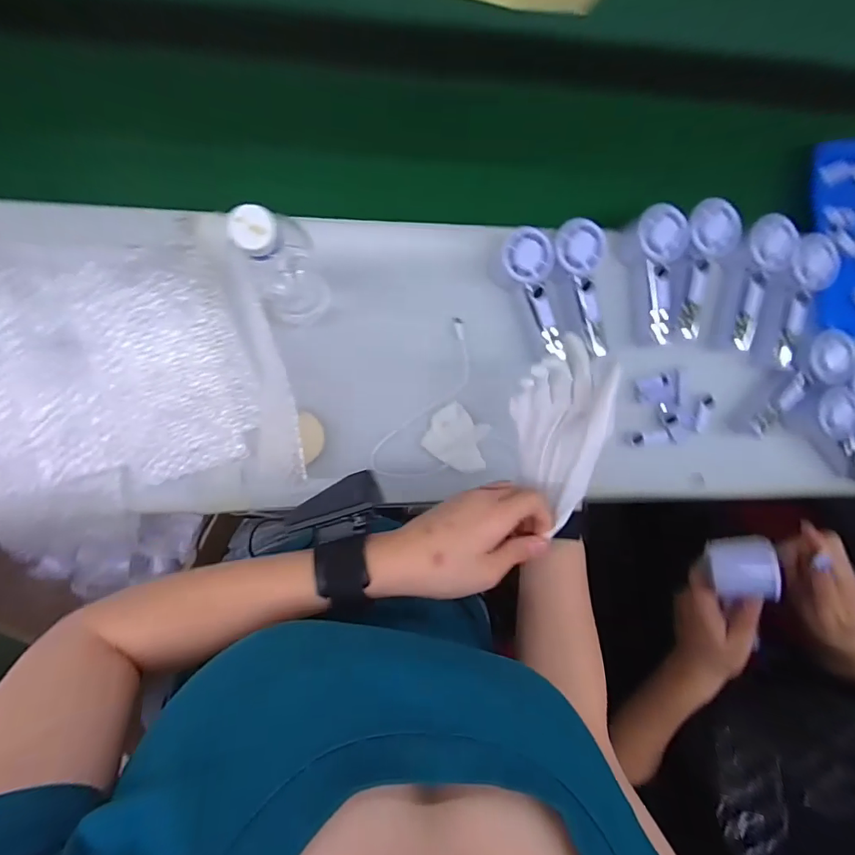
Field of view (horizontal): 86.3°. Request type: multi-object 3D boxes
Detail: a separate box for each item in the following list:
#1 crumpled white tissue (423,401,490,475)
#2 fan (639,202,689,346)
[{"bbox_3d":[0.040,0.014,0.551,0.080,0.009,0.066,34,90,-8],"label":"crumpled white tissue"},{"bbox_3d":[0.265,-0.176,0.532,0.055,0.046,0.148,-3,95,-7],"label":"fan"}]

